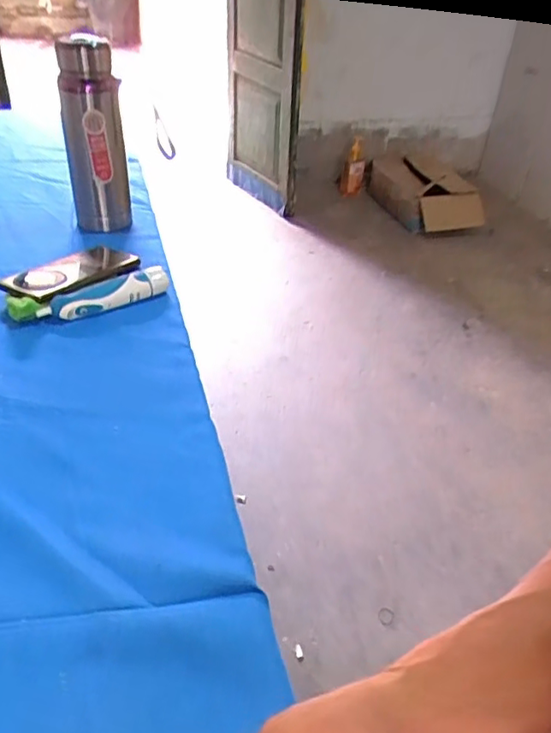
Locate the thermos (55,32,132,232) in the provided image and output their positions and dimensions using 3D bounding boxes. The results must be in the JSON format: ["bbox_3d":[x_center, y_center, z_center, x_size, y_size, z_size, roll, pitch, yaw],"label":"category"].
[{"bbox_3d":[-0.248,-0.309,0.808,0.080,0.238,0.061,-8,38,-17],"label":"thermos"}]

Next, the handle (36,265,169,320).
[{"bbox_3d":[-0.191,-0.080,0.672,0.149,0.033,0.031,-22,44,-32],"label":"handle"}]

